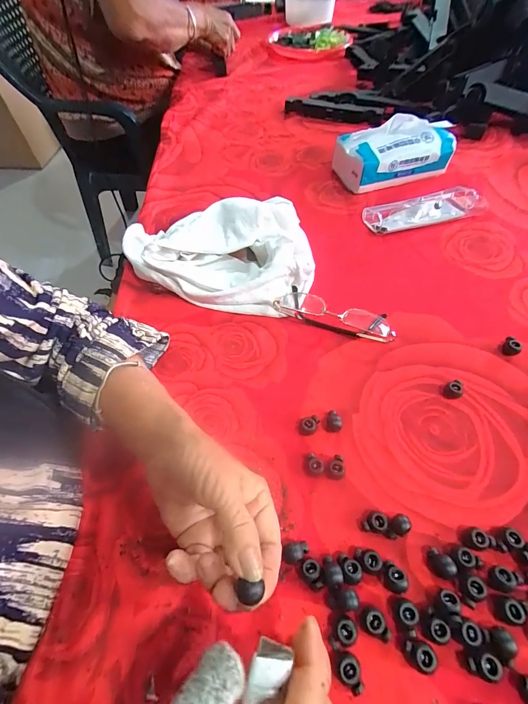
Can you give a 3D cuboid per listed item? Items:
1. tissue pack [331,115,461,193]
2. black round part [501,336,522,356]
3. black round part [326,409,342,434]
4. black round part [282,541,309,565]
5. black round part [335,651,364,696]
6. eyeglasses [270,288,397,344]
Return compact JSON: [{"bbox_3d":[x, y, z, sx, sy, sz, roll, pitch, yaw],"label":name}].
[{"bbox_3d":[0.197,-0.314,0.499,0.169,0.077,0.090,-15,55,-7],"label":"tissue pack"},{"bbox_3d":[0.253,-0.006,0.331,0.014,0.011,0.017,1,56,5],"label":"black round part"},{"bbox_3d":[0.064,0.063,0.293,0.014,0.012,0.017,9,57,10],"label":"black round part"},{"bbox_3d":[0.023,0.148,0.238,0.019,0.013,0.014,-3,56,1],"label":"black round part"},{"bbox_3d":[0.052,0.195,0.196,0.014,0.008,0.020,-9,56,-3],"label":"black round part"},{"bbox_3d":[0.079,-0.044,0.359,0.130,0.021,0.038,19,59,15],"label":"eyeglasses"}]

